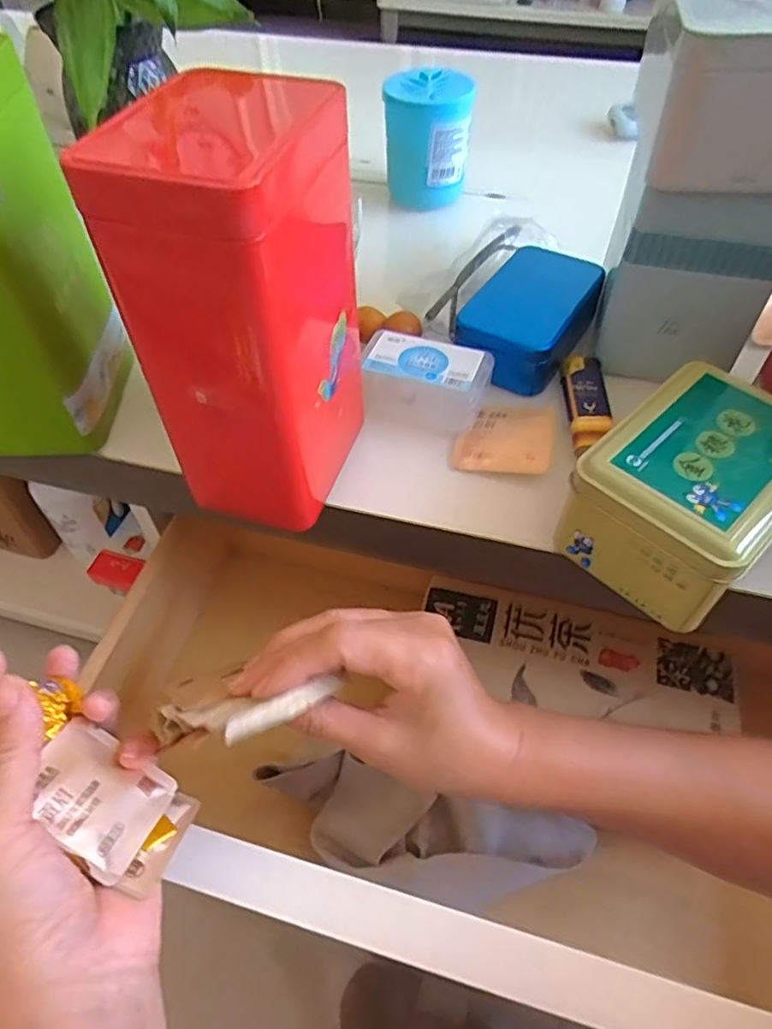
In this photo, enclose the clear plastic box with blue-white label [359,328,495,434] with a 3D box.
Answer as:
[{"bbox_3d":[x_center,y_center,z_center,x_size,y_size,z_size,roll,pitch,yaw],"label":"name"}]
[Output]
[{"bbox_3d":[0.022,-0.081,0.377,0.075,0.028,0.053,14,54,11],"label":"clear plastic box with blue-white label"}]

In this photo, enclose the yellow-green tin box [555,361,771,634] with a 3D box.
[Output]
[{"bbox_3d":[0.147,-0.011,0.299,0.112,0.057,0.082,-38,61,-25],"label":"yellow-green tin box"}]

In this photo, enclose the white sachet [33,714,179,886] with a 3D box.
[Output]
[{"bbox_3d":[-0.117,0.112,0.253,0.055,0.004,0.050,38,19,-3],"label":"white sachet"}]

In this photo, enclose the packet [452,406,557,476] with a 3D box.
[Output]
[{"bbox_3d":[0.070,-0.046,0.365,0.055,0.010,0.054,11,53,8],"label":"packet"}]

